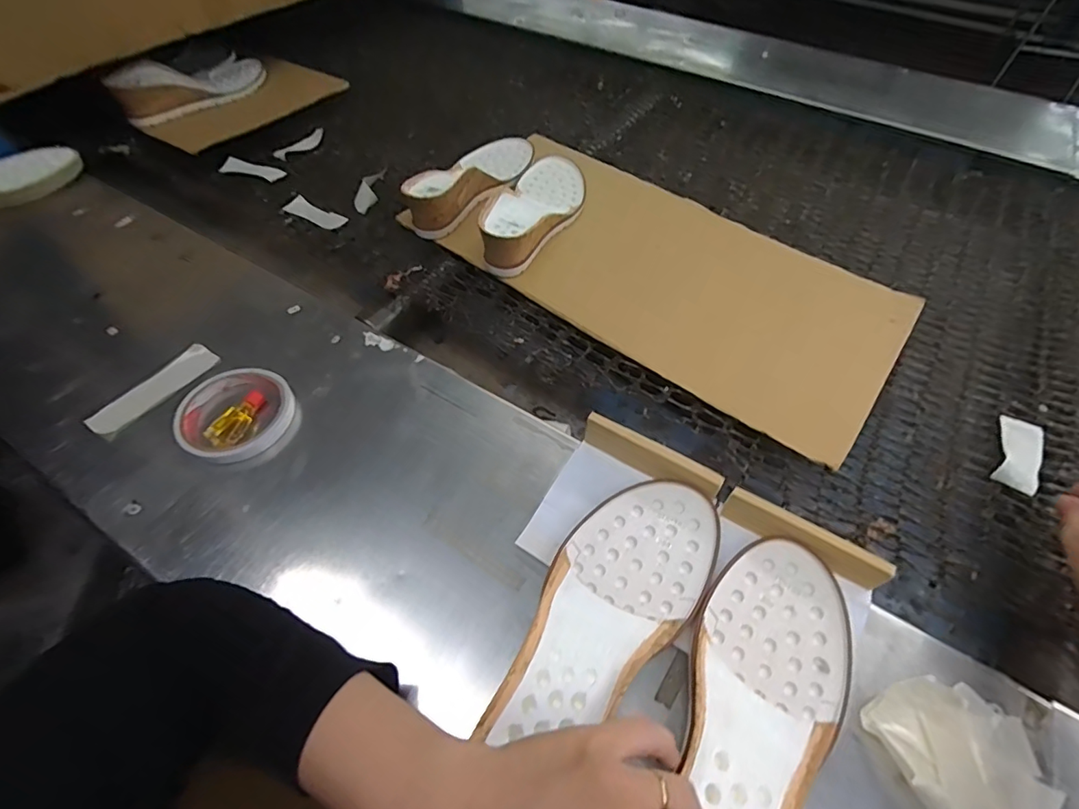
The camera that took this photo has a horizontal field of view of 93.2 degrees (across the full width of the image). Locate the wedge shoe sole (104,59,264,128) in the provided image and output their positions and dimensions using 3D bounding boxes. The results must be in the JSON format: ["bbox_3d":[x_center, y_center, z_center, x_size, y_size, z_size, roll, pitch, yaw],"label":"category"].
[{"bbox_3d":[-0.527,-0.496,0.786,0.069,0.088,0.255,19,54,12],"label":"wedge shoe sole"}]

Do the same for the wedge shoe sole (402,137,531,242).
[{"bbox_3d":[-0.080,-0.298,0.663,0.096,0.053,0.238,17,54,10],"label":"wedge shoe sole"}]

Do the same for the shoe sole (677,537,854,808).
[{"bbox_3d":[0.115,0.182,0.271,0.086,0.037,0.230,26,50,16],"label":"shoe sole"}]

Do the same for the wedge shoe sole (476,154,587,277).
[{"bbox_3d":[0.004,-0.248,0.625,0.103,0.056,0.247,12,53,6],"label":"wedge shoe sole"}]

